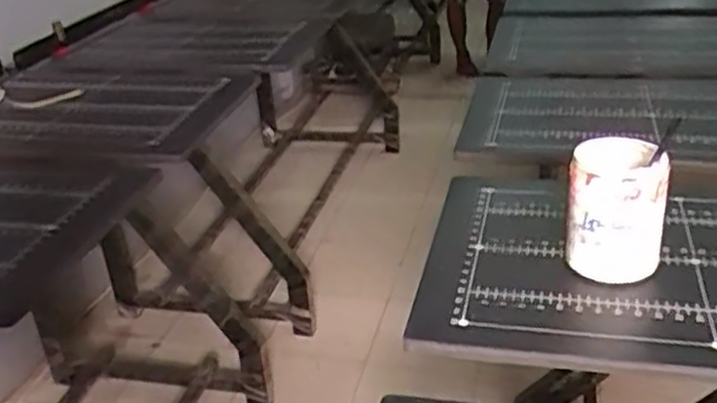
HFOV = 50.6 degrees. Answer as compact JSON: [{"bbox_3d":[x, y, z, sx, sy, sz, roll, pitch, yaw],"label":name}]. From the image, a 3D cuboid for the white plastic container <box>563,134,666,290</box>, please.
[{"bbox_3d":[0.284,0.015,0.850,0.093,0.149,0.107,1,27,10],"label":"white plastic container"}]

